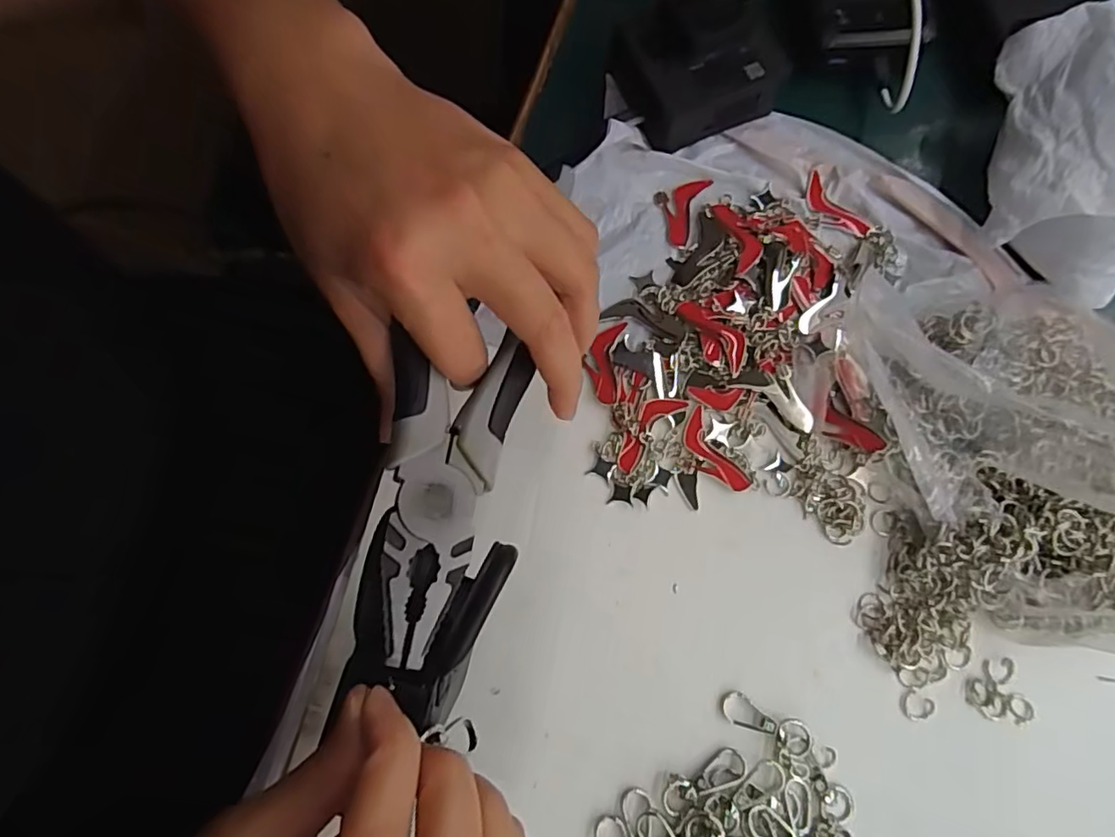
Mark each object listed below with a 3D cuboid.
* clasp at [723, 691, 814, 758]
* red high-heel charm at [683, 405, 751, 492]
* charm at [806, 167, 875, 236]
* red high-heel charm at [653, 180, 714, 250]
[{"bbox_3d":[0.094,0.137,0.264,0.041,0.004,0.015,26,78,6],"label":"clasp"},{"bbox_3d":[0.076,0.018,0.293,0.018,0.004,0.046,-30,78,-6],"label":"red high-heel charm"},{"bbox_3d":[0.154,-0.118,0.329,0.018,0.004,0.046,-38,79,-8],"label":"charm"},{"bbox_3d":[0.067,-0.119,0.331,0.026,0.004,0.046,22,78,6],"label":"red high-heel charm"}]

